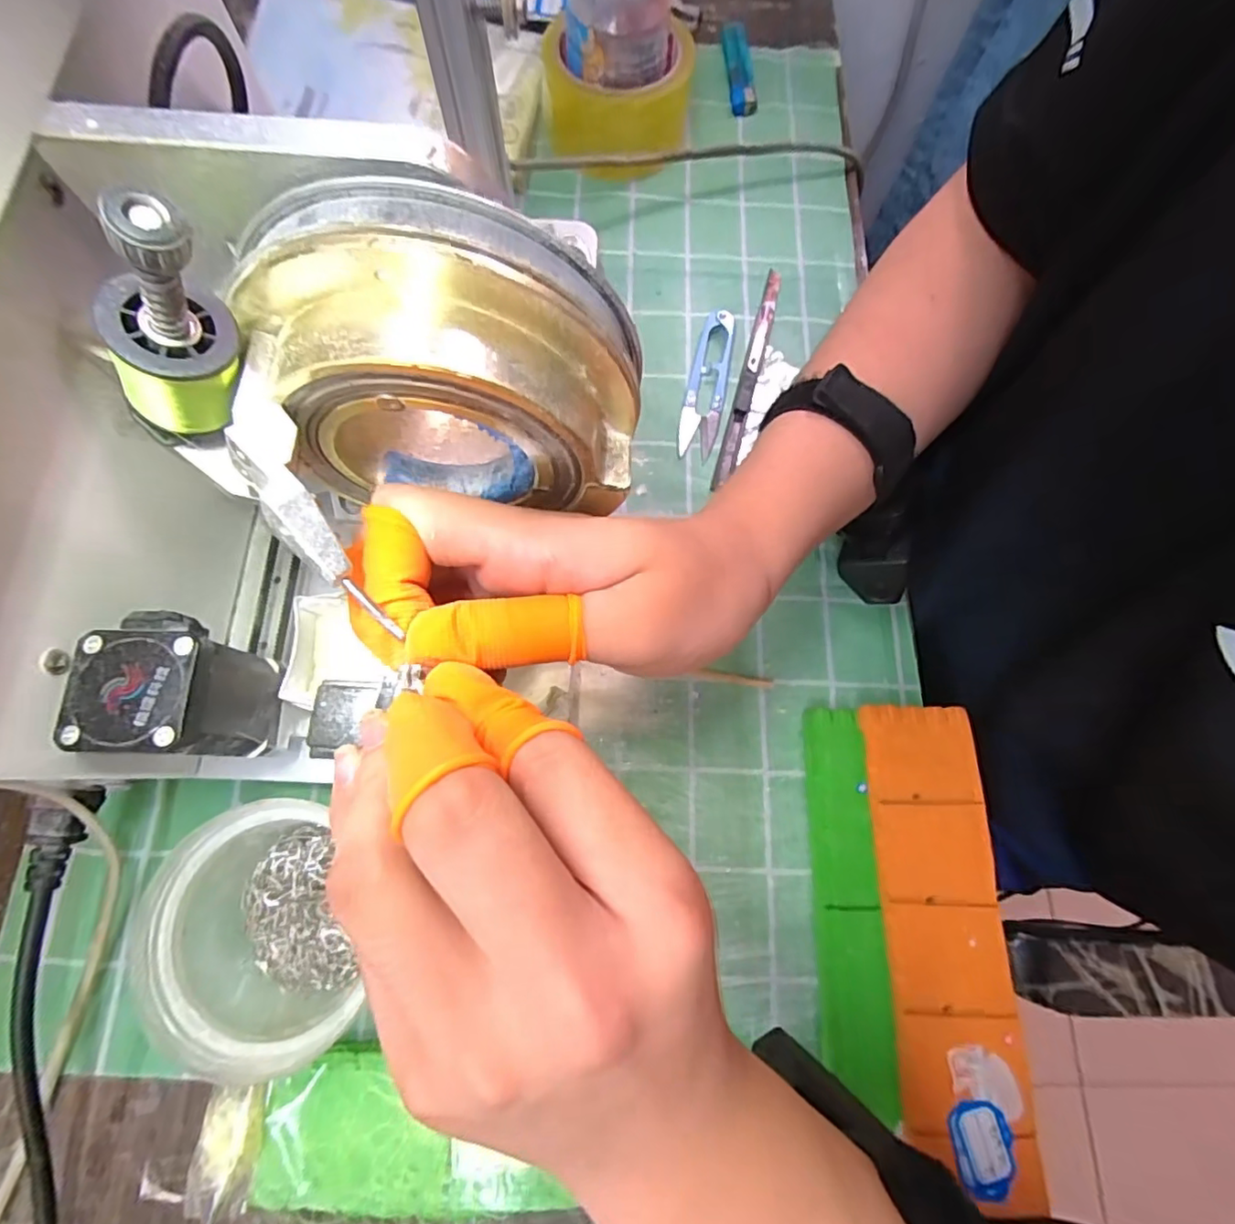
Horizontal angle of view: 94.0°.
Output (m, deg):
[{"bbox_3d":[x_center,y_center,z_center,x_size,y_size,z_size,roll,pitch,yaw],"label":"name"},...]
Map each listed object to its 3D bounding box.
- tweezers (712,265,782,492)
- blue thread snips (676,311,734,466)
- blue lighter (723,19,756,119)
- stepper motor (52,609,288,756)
[{"bbox_3d":[0.084,-0.152,0.359,0.010,0.006,0.157,16,75,3],"label":"tweezers"},{"bbox_3d":[0.056,-0.144,0.356,0.023,0.010,0.103,11,75,1],"label":"blue thread snips"},{"bbox_3d":[0.091,-0.409,0.434,0.019,0.012,0.080,-3,75,-2],"label":"blue lighter"},{"bbox_3d":[-0.166,0.030,0.222,0.042,0.053,0.047,5,75,0],"label":"stepper motor"}]

